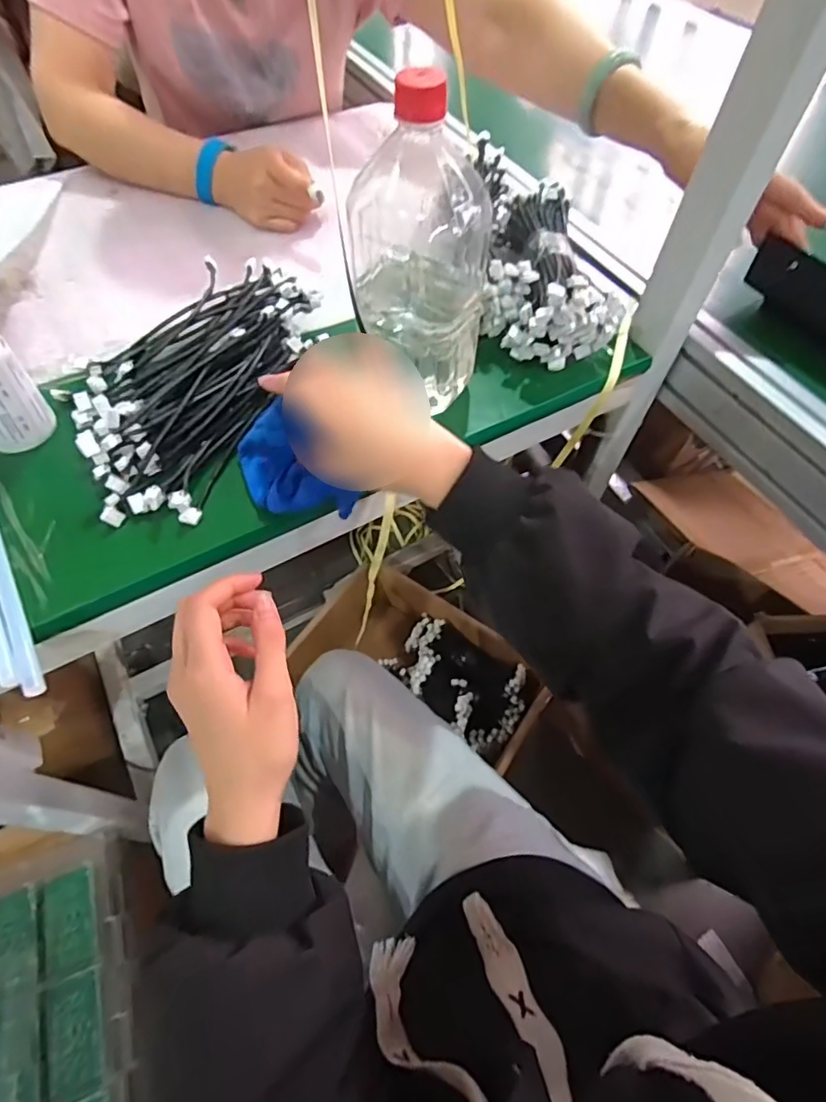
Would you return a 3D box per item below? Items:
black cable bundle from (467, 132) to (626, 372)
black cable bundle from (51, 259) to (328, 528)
[{"bbox_3d":[0.116,-0.288,0.523,0.105,0.084,0.235,-3,58,-2],"label":"black cable bundle"},{"bbox_3d":[-0.199,-0.152,0.469,0.171,0.045,0.278,21,60,12],"label":"black cable bundle"}]

